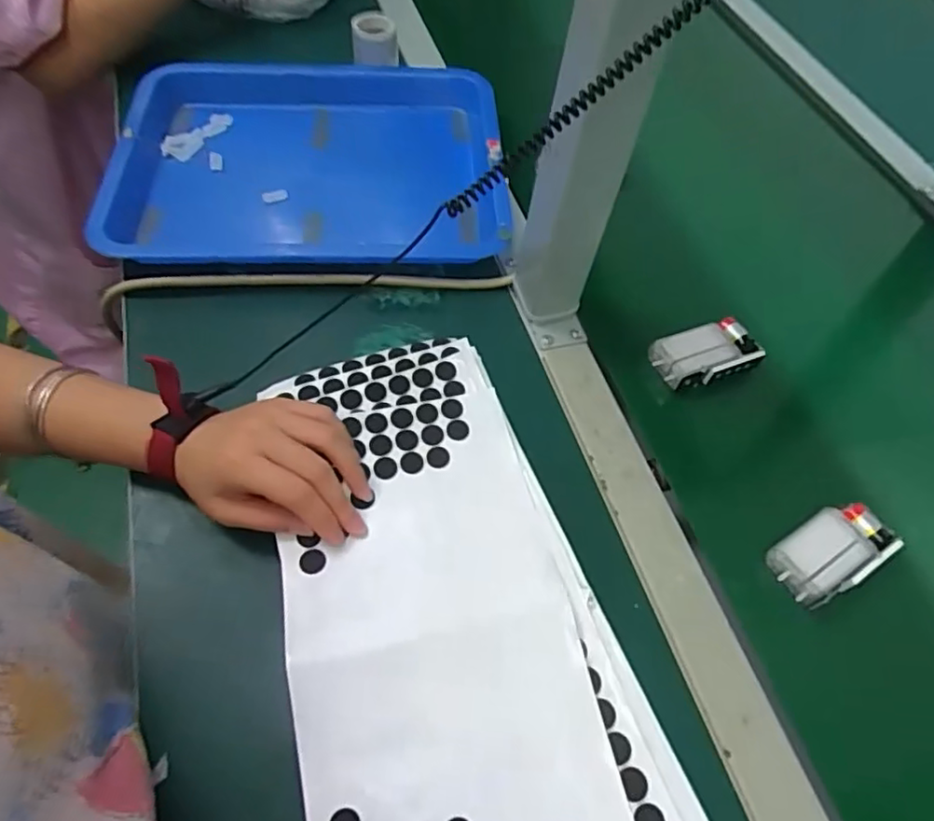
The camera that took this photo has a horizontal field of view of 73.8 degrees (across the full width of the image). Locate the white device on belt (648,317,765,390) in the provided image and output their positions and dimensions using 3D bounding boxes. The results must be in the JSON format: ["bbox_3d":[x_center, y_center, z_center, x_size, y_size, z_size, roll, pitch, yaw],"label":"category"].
[{"bbox_3d":[0.179,-0.043,0.463,0.077,0.021,0.042,-15,60,-13],"label":"white device on belt"}]

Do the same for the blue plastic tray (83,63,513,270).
[{"bbox_3d":[-0.130,-0.216,0.537,0.326,0.036,0.248,0,58,-4],"label":"blue plastic tray"}]

